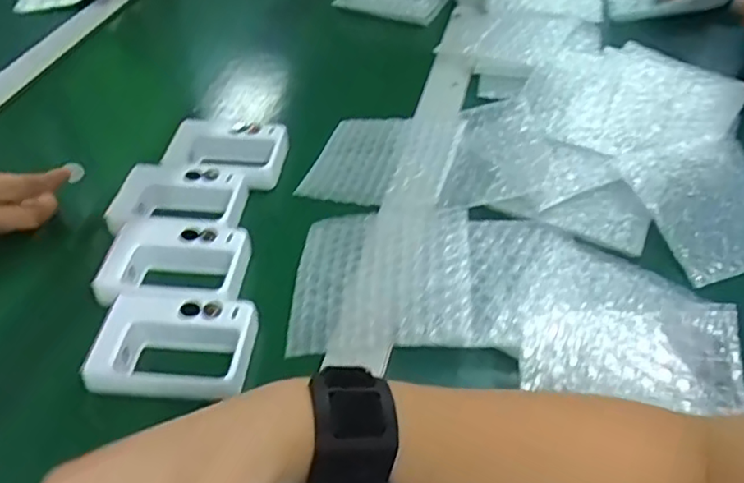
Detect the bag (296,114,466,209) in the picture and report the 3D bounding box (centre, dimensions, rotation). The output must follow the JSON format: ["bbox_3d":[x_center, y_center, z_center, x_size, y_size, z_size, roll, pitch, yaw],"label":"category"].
[{"bbox_3d":[0.012,-0.075,0.533,0.117,0.007,0.115,8,50,18],"label":"bag"}]

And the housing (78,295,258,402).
[{"bbox_3d":[-0.128,0.070,0.401,0.099,0.027,0.069,6,49,2],"label":"housing"}]

